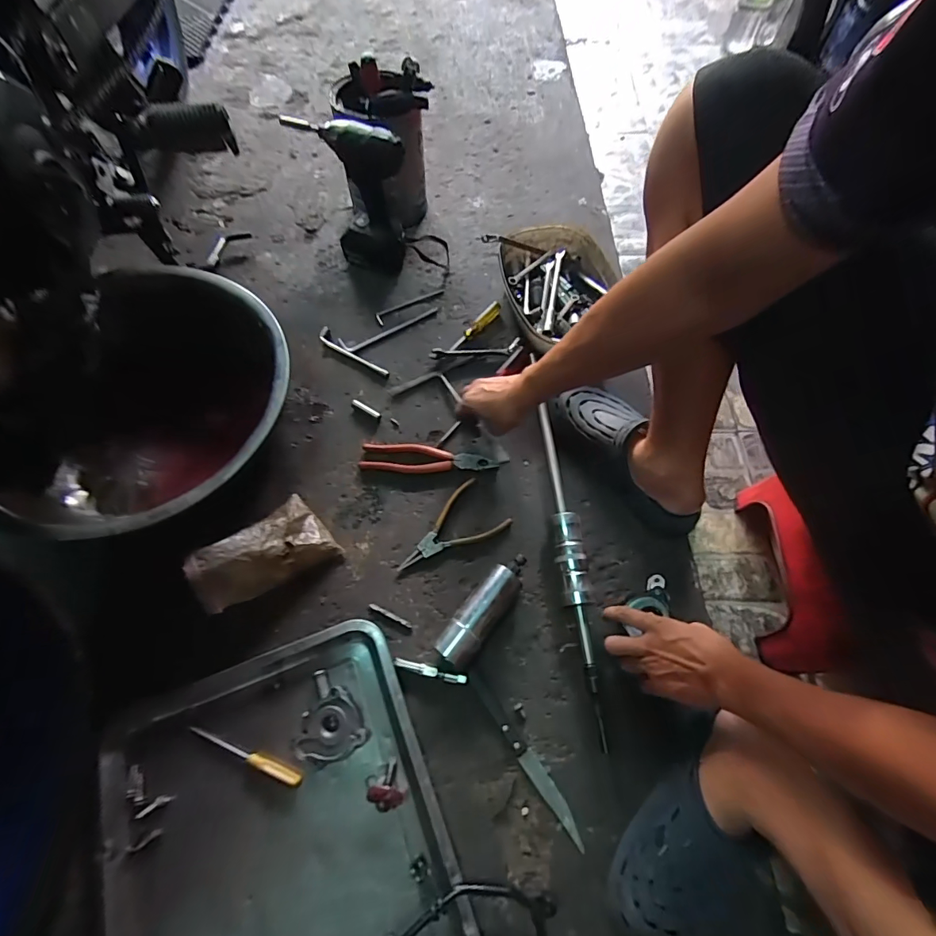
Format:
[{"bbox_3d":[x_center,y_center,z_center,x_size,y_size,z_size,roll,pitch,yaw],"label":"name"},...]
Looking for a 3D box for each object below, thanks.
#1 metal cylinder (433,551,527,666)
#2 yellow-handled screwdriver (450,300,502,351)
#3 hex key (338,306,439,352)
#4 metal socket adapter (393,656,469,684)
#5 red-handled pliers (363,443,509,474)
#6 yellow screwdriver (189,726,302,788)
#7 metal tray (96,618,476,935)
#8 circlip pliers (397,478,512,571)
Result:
[{"bbox_3d":[0.023,0.179,0.574,0.048,0.046,0.161,37,69,14],"label":"metal cylinder"},{"bbox_3d":[0.016,-0.246,0.778,0.021,0.025,0.131,36,69,14],"label":"yellow-handled screwdriver"},{"bbox_3d":[-0.136,-0.249,0.786,0.185,0.004,0.033,-24,68,-12],"label":"hex key"},{"bbox_3d":[-0.047,0.253,0.552,0.092,0.008,0.012,14,65,5],"label":"metal socket adapter"},{"bbox_3d":[-0.053,-0.016,0.674,0.214,0.026,0.050,4,65,0],"label":"red-handled pliers"},{"bbox_3d":[-0.257,0.329,0.512,0.143,0.013,0.014,21,66,8],"label":"yellow screwdriver"},{"bbox_3d":[-0.189,0.448,0.450,0.340,0.030,0.486,-19,67,-11],"label":"metal tray"},{"bbox_3d":[-0.025,0.095,0.629,0.160,0.010,0.088,-39,72,-18],"label":"circlip pliers"}]

